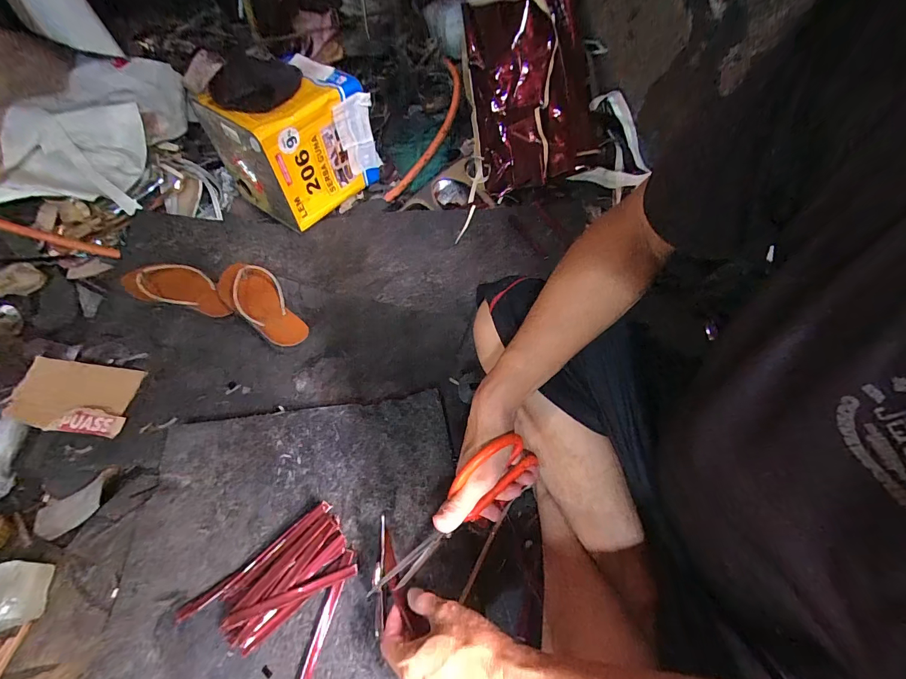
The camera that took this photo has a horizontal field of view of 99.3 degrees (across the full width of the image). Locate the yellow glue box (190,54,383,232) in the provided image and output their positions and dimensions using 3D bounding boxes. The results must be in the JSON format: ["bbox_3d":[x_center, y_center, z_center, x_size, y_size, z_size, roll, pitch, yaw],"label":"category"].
[{"bbox_3d":[-0.340,-0.427,0.856,0.223,0.250,0.280,29,57,27],"label":"yellow glue box"}]

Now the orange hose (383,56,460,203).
[{"bbox_3d":[-0.070,-0.483,0.914,0.033,0.146,0.370,27,84,22],"label":"orange hose"}]

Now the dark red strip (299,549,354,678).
[{"bbox_3d":[-0.146,0.319,0.437,0.016,0.008,0.144,10,55,11],"label":"dark red strip"}]

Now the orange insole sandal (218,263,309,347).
[{"bbox_3d":[-0.361,-0.069,0.726,0.223,0.036,0.091,42,66,15],"label":"orange insole sandal"}]

